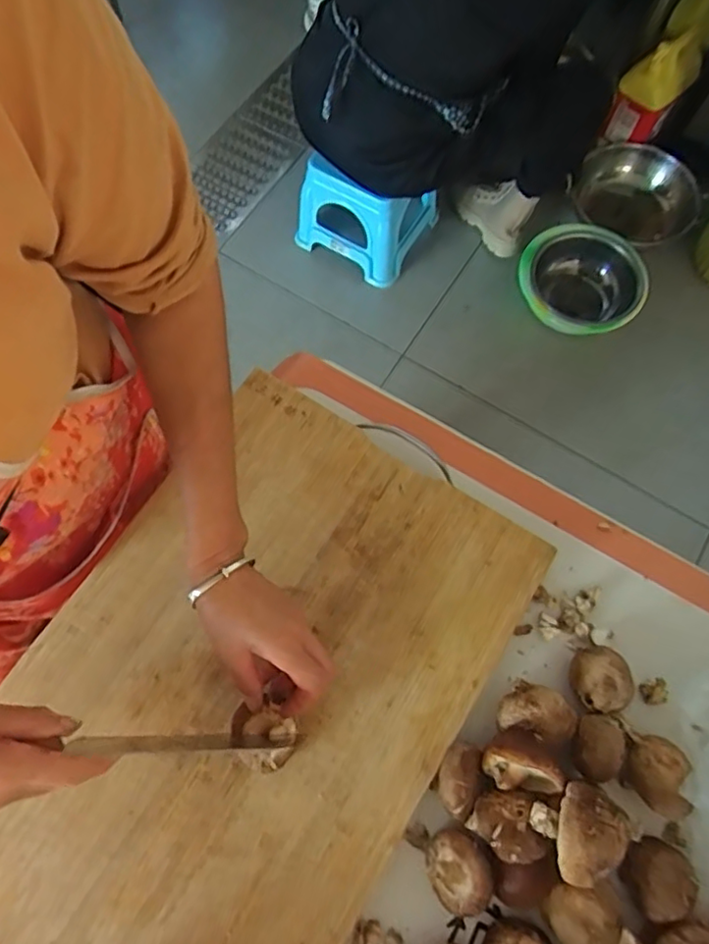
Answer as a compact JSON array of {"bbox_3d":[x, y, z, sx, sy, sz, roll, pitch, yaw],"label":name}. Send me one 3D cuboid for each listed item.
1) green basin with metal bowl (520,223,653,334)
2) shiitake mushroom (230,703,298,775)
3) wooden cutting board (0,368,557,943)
[{"bbox_3d":[0.533,-0.438,1.428,0.267,0.131,0.278,-6,72,-3],"label":"green basin with metal bowl"},{"bbox_3d":[-0.072,0.207,0.466,0.050,0.027,0.044,23,73,6],"label":"shiitake mushroom"},{"bbox_3d":[-0.089,0.178,0.494,0.327,0.016,0.481,32,74,9],"label":"wooden cutting board"}]

